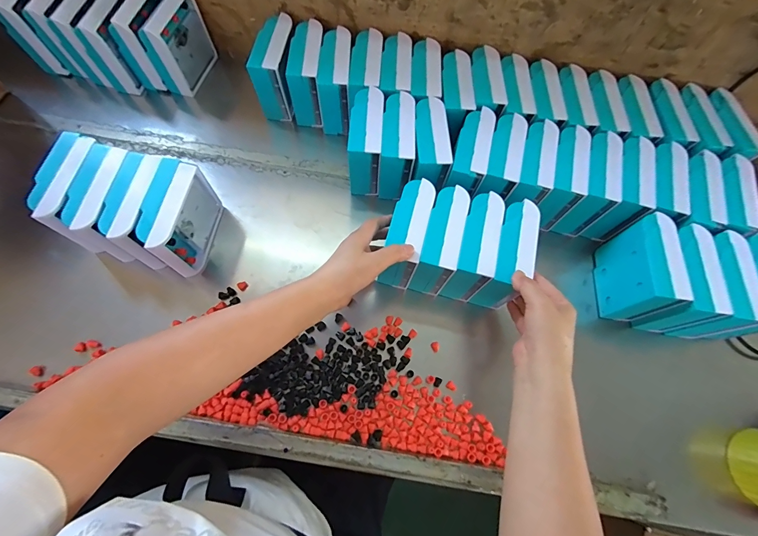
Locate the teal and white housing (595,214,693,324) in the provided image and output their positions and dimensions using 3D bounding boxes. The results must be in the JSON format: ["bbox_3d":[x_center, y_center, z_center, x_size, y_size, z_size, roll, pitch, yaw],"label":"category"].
[{"bbox_3d":[0.349,0.001,0.467,0.057,0.096,0.123,11,70,1],"label":"teal and white housing"}]

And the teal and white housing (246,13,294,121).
[{"bbox_3d":[-0.160,-0.321,0.564,0.055,0.104,0.112,7,70,0],"label":"teal and white housing"}]

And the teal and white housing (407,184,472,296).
[{"bbox_3d":[0.080,-0.033,0.464,0.043,0.095,0.118,17,70,3],"label":"teal and white housing"}]

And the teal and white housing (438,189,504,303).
[{"bbox_3d":[0.124,-0.026,0.463,0.043,0.095,0.116,17,70,3],"label":"teal and white housing"}]

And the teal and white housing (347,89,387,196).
[{"bbox_3d":[-0.021,-0.187,0.517,0.051,0.097,0.119,5,70,-1],"label":"teal and white housing"}]

